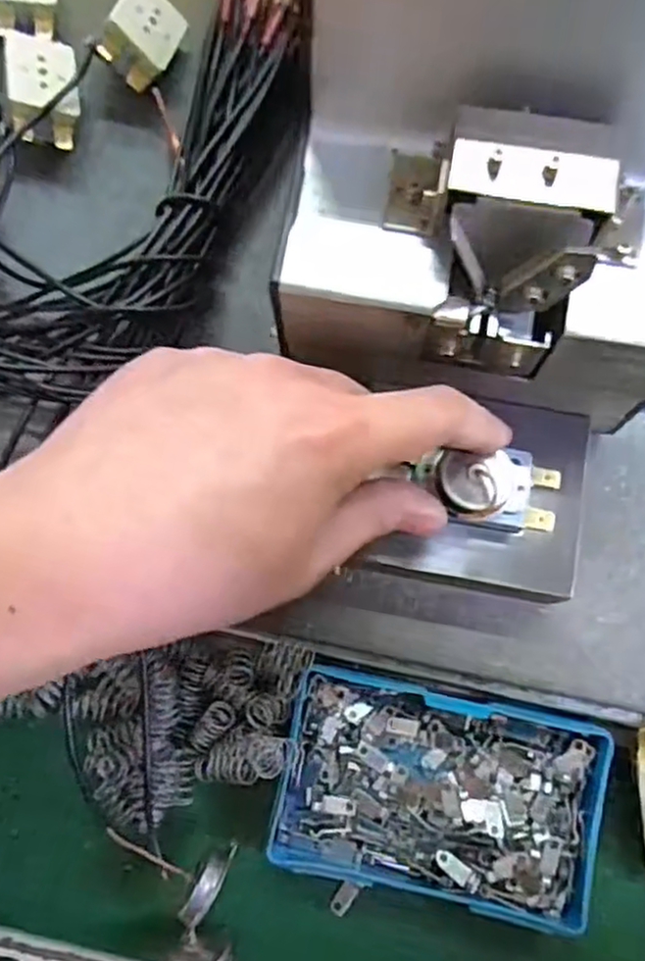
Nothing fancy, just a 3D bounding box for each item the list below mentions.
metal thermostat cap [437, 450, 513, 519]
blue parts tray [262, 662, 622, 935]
[{"bbox_3d":[0.051,0.002,0.242,0.026,0.007,0.020,-4,78,0],"label":"metal thermostat cap"},{"bbox_3d":[0.043,0.116,0.272,0.115,0.021,0.070,12,78,3],"label":"blue parts tray"}]

